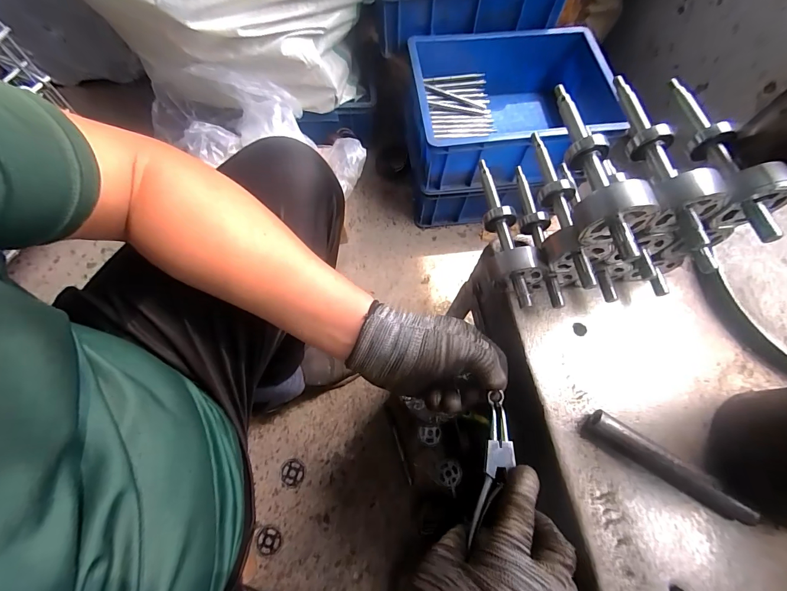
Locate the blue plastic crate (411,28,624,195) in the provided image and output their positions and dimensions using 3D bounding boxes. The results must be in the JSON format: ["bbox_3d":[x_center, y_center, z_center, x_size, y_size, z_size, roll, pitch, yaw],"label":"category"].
[{"bbox_3d":[0.247,-0.390,0.790,0.407,0.159,0.293,-6,69,-5],"label":"blue plastic crate"}]

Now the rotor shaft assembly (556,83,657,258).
[{"bbox_3d":[0.155,-0.101,0.277,0.044,0.043,0.147,-1,69,-3],"label":"rotor shaft assembly"}]

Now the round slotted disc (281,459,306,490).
[{"bbox_3d":[-0.196,0.347,0.713,0.050,0.004,0.052,1,69,-2],"label":"round slotted disc"}]

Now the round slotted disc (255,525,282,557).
[{"bbox_3d":[-0.228,0.449,0.670,0.045,0.006,0.049,1,69,-2],"label":"round slotted disc"}]

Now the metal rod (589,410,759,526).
[{"bbox_3d":[0.239,0.148,0.320,0.139,0.022,0.020,32,71,10],"label":"metal rod"}]

